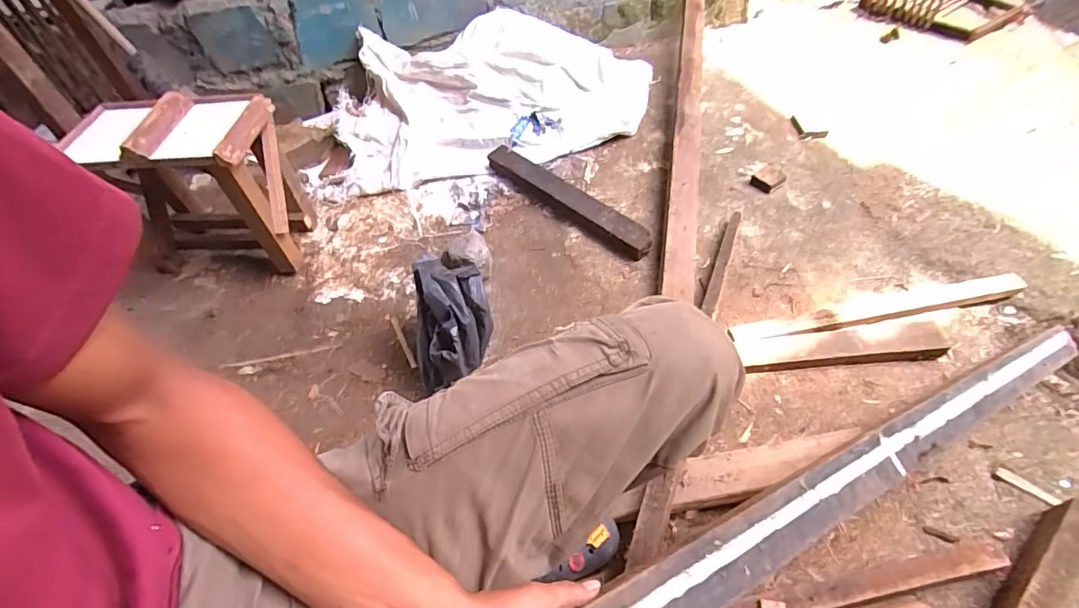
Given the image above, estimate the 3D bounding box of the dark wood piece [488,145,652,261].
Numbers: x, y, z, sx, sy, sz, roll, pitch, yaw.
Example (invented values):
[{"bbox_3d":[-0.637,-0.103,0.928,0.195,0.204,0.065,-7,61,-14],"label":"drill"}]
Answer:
[{"bbox_3d":[0.054,-0.241,1.149,0.070,0.044,0.495,-37,56,-22],"label":"dark wood piece"}]

